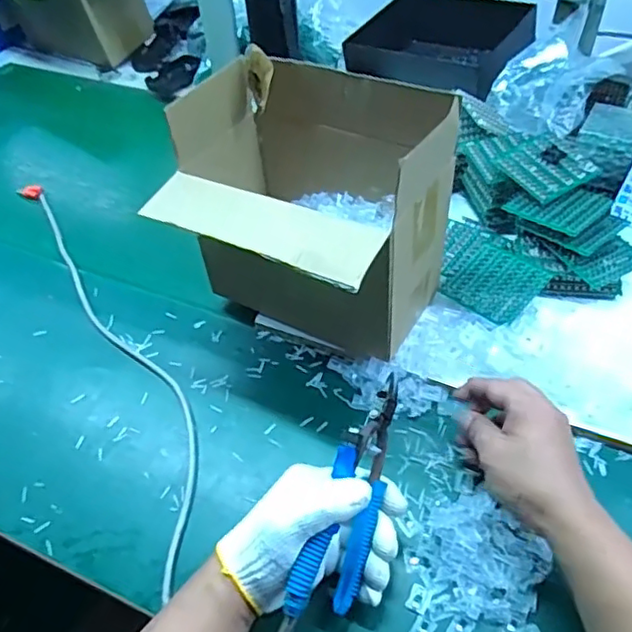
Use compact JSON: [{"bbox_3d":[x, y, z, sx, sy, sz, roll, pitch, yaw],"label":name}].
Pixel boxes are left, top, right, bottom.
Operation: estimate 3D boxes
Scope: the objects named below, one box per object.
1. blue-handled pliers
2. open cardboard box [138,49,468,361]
[{"bbox_3d":[0.029,0.135,0.472,0.035,0.066,0.182,13,84,15],"label":"blue-handled pliers"},{"bbox_3d":[-0.010,-0.085,0.623,0.238,0.236,0.197,22,54,21],"label":"open cardboard box"}]

